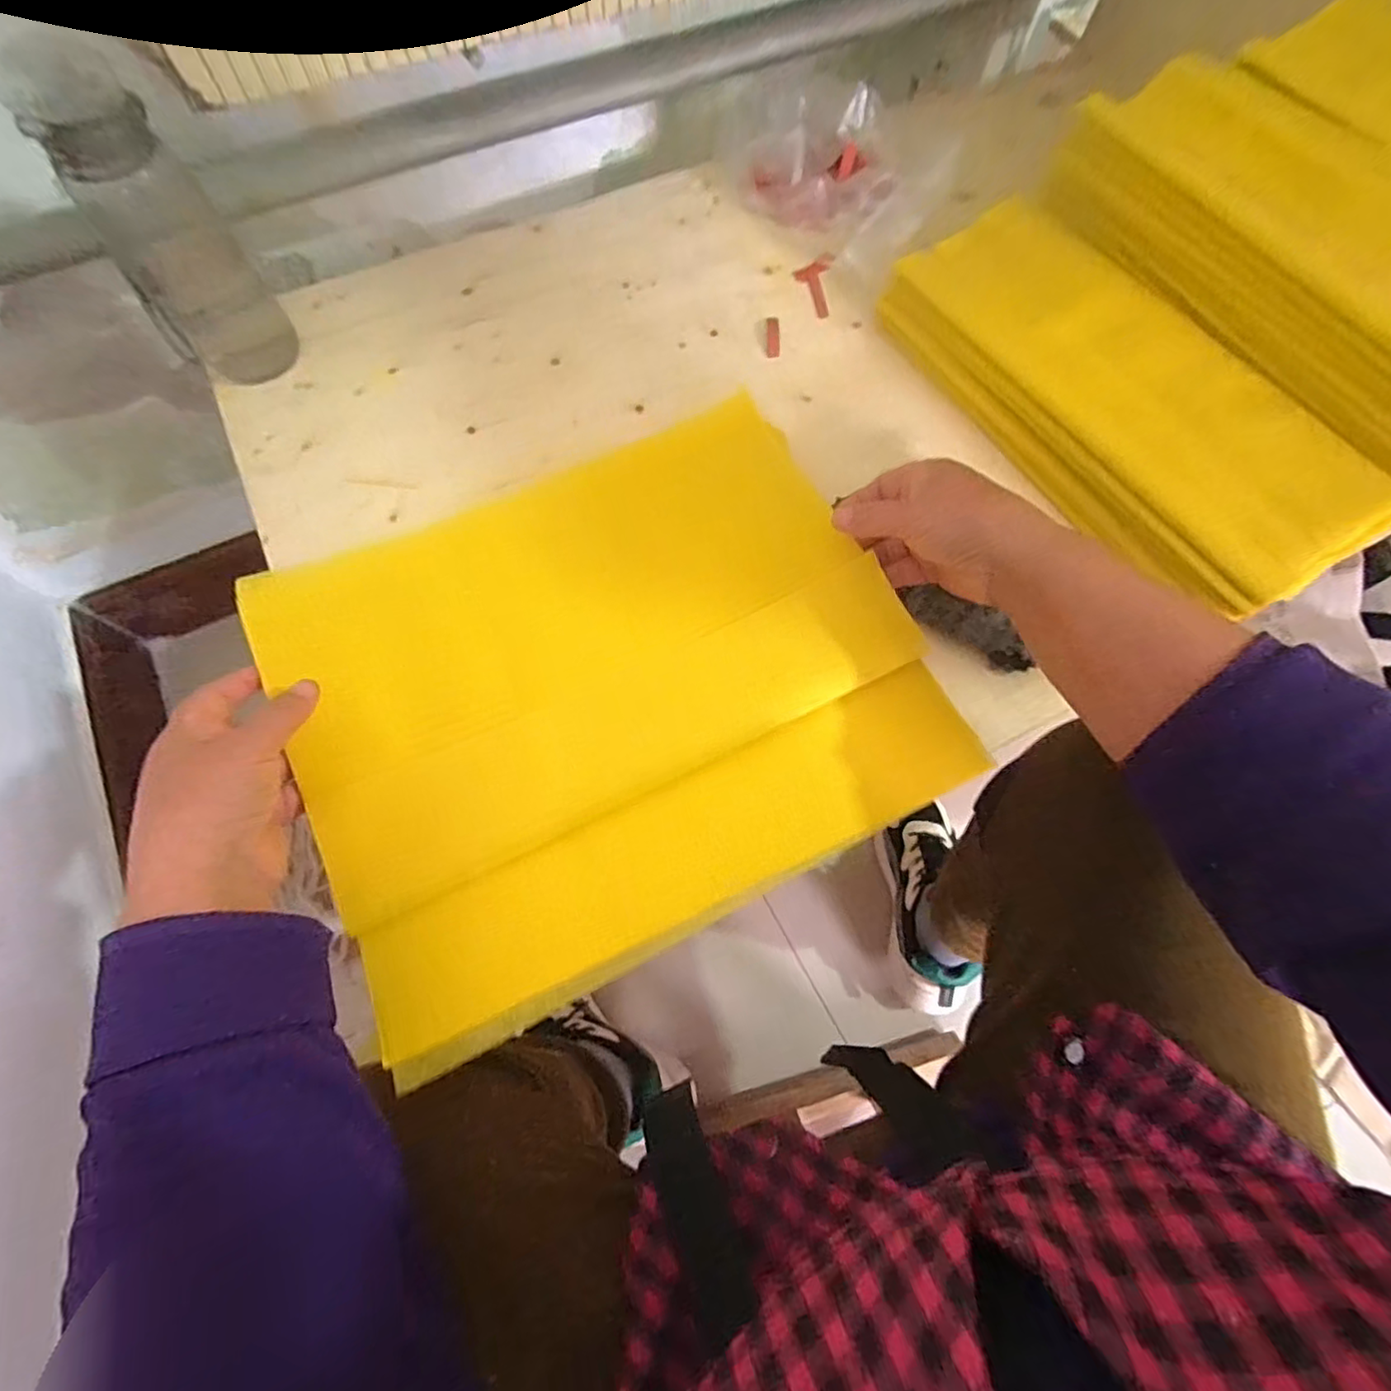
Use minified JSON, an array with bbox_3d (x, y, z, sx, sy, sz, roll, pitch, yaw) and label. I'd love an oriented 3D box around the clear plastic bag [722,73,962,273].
[{"bbox_3d":[0.129,-0.484,0.564,0.142,0.067,0.217,-39,76,-16],"label":"clear plastic bag"}]

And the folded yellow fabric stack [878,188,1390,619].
[{"bbox_3d":[0.305,-0.222,0.462,0.144,0.085,0.363,-31,73,-13],"label":"folded yellow fabric stack"}]

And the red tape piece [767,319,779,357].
[{"bbox_3d":[0.067,-0.310,0.531,0.011,0.004,0.048,3,69,-2],"label":"red tape piece"}]

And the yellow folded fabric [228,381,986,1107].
[{"bbox_3d":[-0.052,-0.015,0.375,0.353,0.026,0.305,-25,72,-12],"label":"yellow folded fabric"}]

